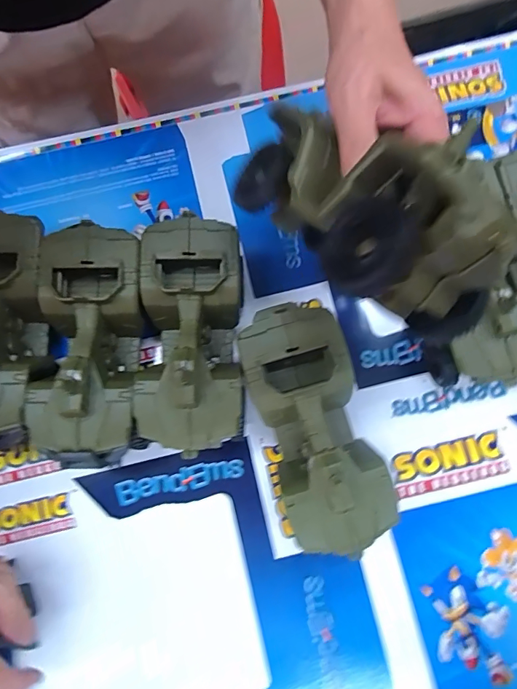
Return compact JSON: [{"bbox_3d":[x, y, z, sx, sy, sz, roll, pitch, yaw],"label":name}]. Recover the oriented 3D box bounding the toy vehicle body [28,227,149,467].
[{"bbox_3d":[-0.132,0.002,0.349,0.076,0.079,0.181,-1,79,0],"label":"toy vehicle body"}]

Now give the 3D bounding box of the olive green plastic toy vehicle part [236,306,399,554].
[{"bbox_3d":[0.040,0.061,0.337,0.078,0.079,0.186,-16,80,-2],"label":"olive green plastic toy vehicle part"}]

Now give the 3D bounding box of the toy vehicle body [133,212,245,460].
[{"bbox_3d":[-0.052,-0.006,0.350,0.078,0.079,0.176,-1,79,0],"label":"toy vehicle body"}]

